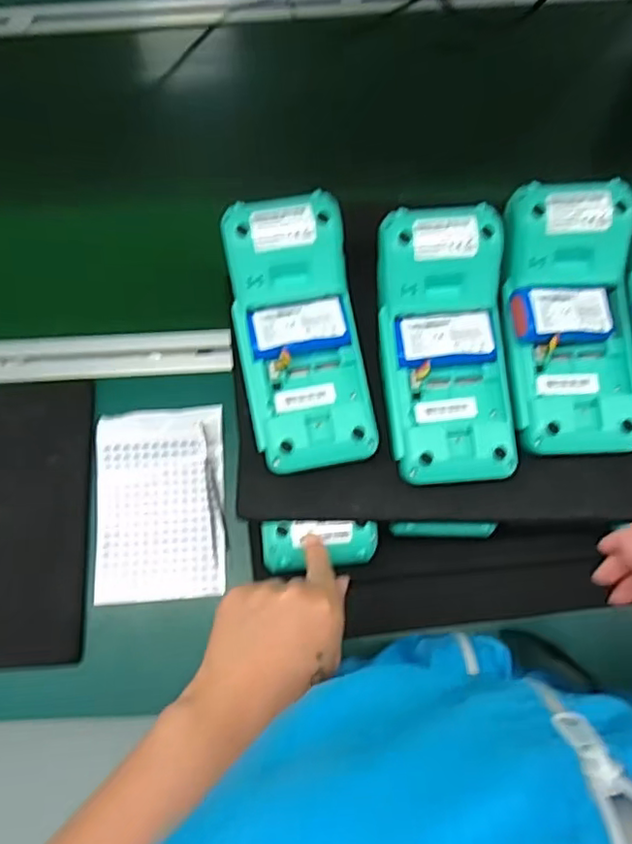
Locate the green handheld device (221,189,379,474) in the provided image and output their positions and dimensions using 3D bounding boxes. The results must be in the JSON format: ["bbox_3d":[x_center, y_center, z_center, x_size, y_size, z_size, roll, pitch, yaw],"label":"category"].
[{"bbox_3d":[-0.013,-0.057,0.407,0.083,0.040,0.176,-9,89,-1],"label":"green handheld device"}]

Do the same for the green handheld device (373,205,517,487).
[{"bbox_3d":[0.085,-0.049,0.402,0.080,0.034,0.172,-4,89,0],"label":"green handheld device"}]

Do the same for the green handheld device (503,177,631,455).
[{"bbox_3d":[0.170,-0.068,0.404,0.081,0.033,0.173,-4,89,1],"label":"green handheld device"}]

